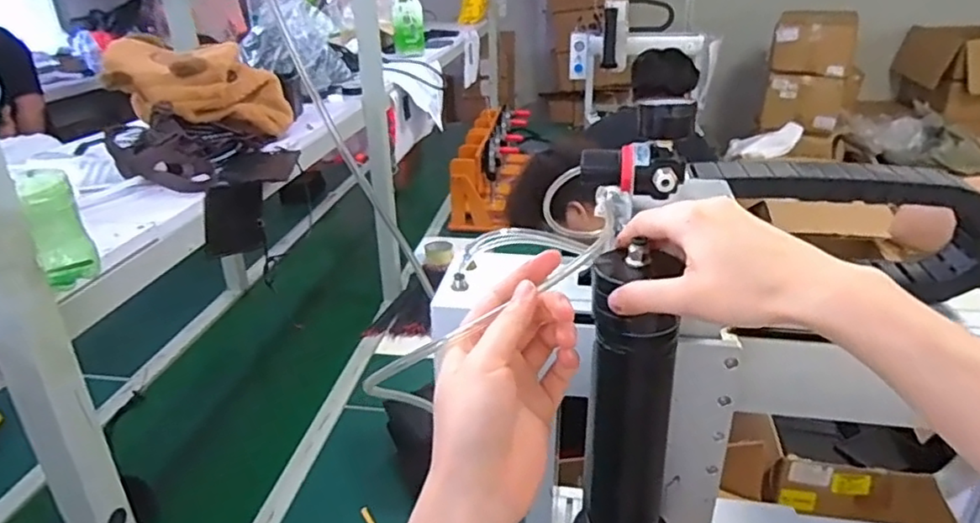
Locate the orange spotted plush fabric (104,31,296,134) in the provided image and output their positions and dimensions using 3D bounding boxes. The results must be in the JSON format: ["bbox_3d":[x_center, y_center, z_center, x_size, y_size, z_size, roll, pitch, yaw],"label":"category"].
[{"bbox_3d":[-0.486,-0.281,1.040,0.250,0.140,0.161,1,26,5],"label":"orange spotted plush fabric"}]

